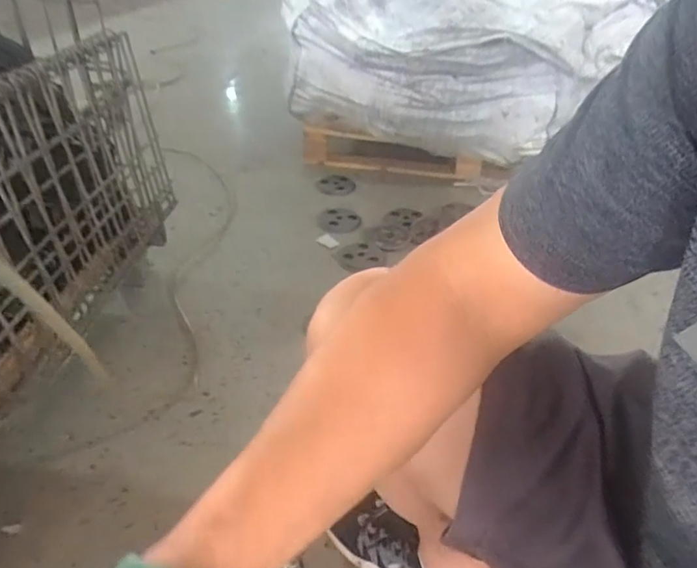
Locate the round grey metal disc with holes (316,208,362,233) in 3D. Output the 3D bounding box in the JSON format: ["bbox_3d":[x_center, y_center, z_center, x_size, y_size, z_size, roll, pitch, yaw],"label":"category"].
[{"bbox_3d":[-0.030,-0.184,1.498,0.126,0.012,0.125,2,37,-2],"label":"round grey metal disc with holes"}]

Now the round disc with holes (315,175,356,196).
[{"bbox_3d":[-0.043,-0.326,1.705,0.129,0.016,0.129,3,37,-2],"label":"round disc with holes"}]

